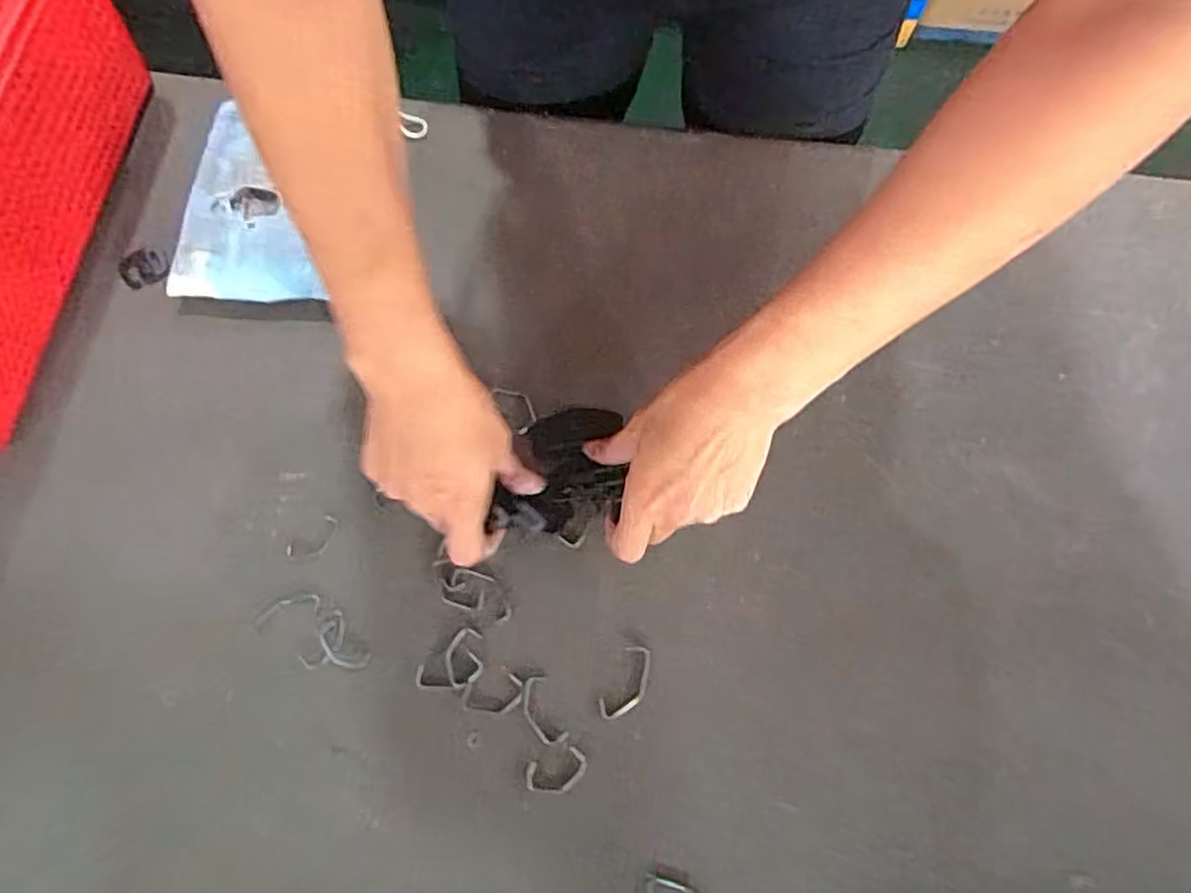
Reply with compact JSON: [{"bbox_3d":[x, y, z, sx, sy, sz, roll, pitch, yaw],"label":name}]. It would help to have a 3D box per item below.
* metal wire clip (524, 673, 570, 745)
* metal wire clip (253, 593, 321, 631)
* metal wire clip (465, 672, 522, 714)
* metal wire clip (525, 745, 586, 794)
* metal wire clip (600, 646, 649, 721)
[{"bbox_3d":[-0.031,0.148,0.378,0.018,0.004,0.038,-23,72,-5],"label":"metal wire clip"},{"bbox_3d":[-0.183,0.096,0.400,0.039,0.004,0.013,-16,72,-3],"label":"metal wire clip"},{"bbox_3d":[-0.057,0.141,0.381,0.033,0.004,0.018,-18,72,-4],"label":"metal wire clip"},{"bbox_3d":[-0.021,0.177,0.367,0.034,0.004,0.020,-21,72,-5],"label":"metal wire clip"},{"bbox_3d":[0.018,0.133,0.381,0.020,0.004,0.044,27,75,11],"label":"metal wire clip"}]

